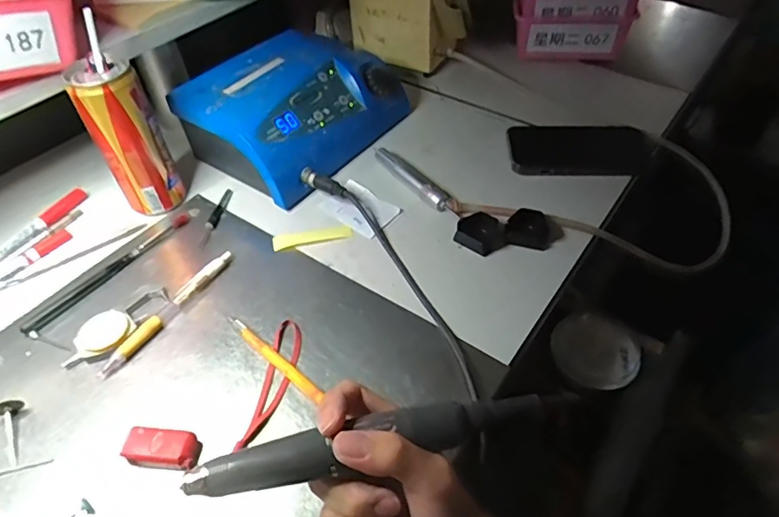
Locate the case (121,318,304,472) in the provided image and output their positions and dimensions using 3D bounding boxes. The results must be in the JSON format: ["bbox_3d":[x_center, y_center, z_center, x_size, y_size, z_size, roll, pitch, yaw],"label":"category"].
[{"bbox_3d":[-0.109,0.100,0.359,0.055,0.018,0.144,32,55,27],"label":"case"}]

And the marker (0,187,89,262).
[{"bbox_3d":[-0.358,-0.025,0.499,0.018,0.010,0.142,21,50,19],"label":"marker"}]

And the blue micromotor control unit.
[{"bbox_3d":[-0.106,-0.167,0.567,0.165,0.081,0.226,26,52,23],"label":"blue micromotor control unit"}]

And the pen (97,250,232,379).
[{"bbox_3d":[-0.185,0.042,0.426,0.016,0.012,0.141,23,51,21],"label":"pen"}]

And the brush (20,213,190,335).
[{"bbox_3d":[-0.251,0.008,0.459,0.016,0.006,0.166,26,52,23],"label":"brush"}]

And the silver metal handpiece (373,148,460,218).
[{"bbox_3d":[0.027,-0.080,0.526,0.021,0.016,0.132,-29,53,-24],"label":"silver metal handpiece"}]

